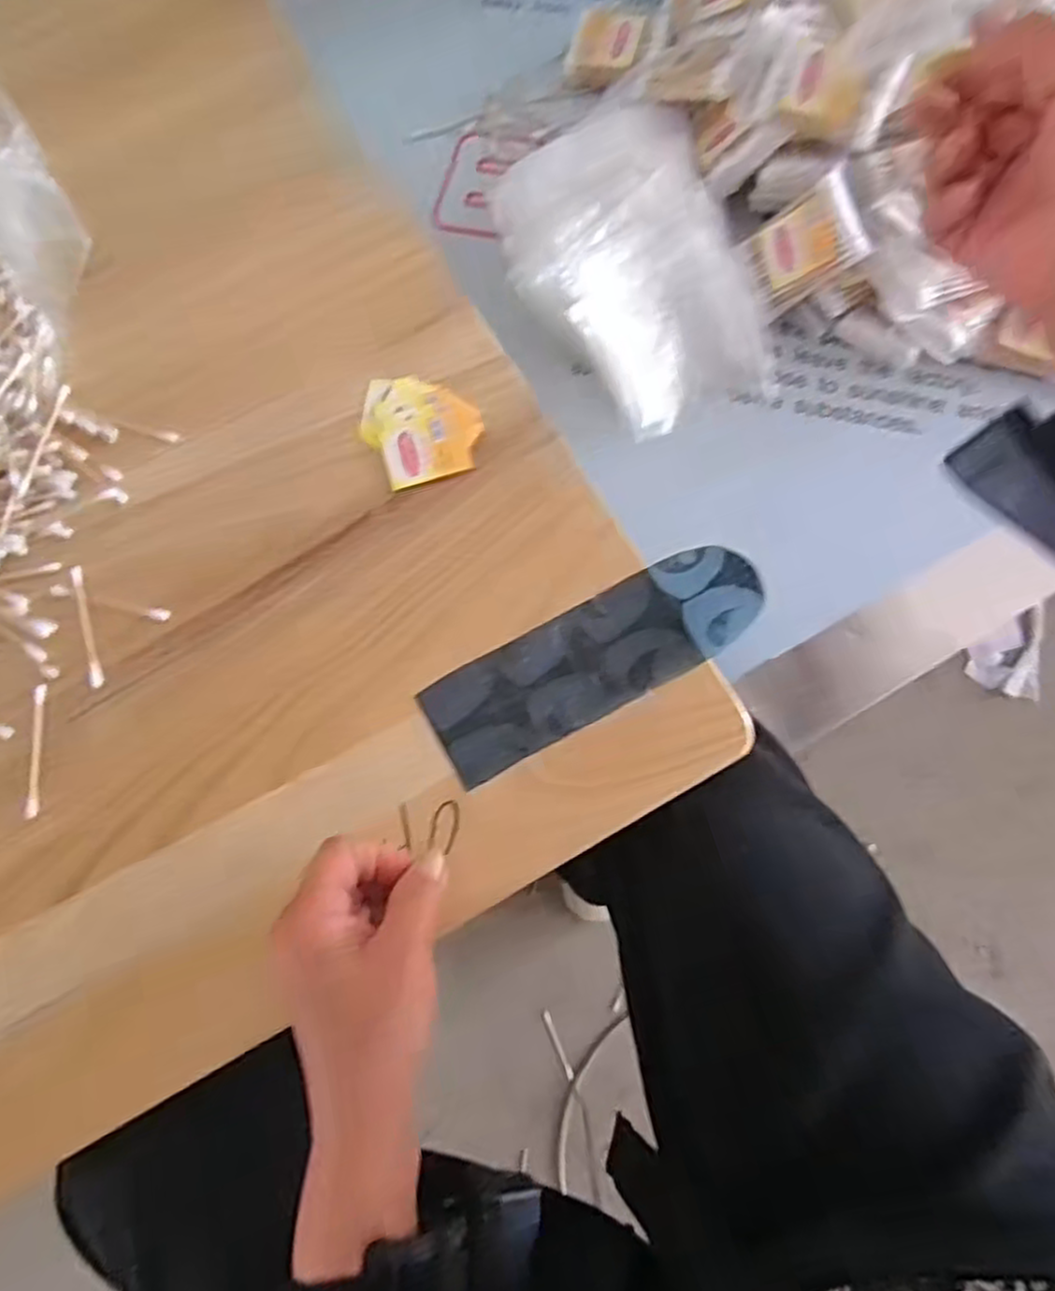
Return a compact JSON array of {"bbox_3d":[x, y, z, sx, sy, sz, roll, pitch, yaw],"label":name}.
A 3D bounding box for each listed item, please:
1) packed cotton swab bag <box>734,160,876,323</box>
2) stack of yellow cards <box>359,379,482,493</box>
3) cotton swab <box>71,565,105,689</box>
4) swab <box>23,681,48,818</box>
[{"bbox_3d":[0.173,-0.251,0.467,0.017,0.070,0.054,-23,88,-49],"label":"packed cotton swab bag"},{"bbox_3d":[-0.062,-0.128,0.441,0.066,0.010,0.068,-14,74,0],"label":"stack of yellow cards"},{"bbox_3d":[-0.246,-0.011,0.412,0.007,0.004,0.073,-20,74,-2],"label":"cotton swab"},{"bbox_3d":[-0.262,0.055,0.395,0.007,0.004,0.071,-8,74,1],"label":"swab"}]

